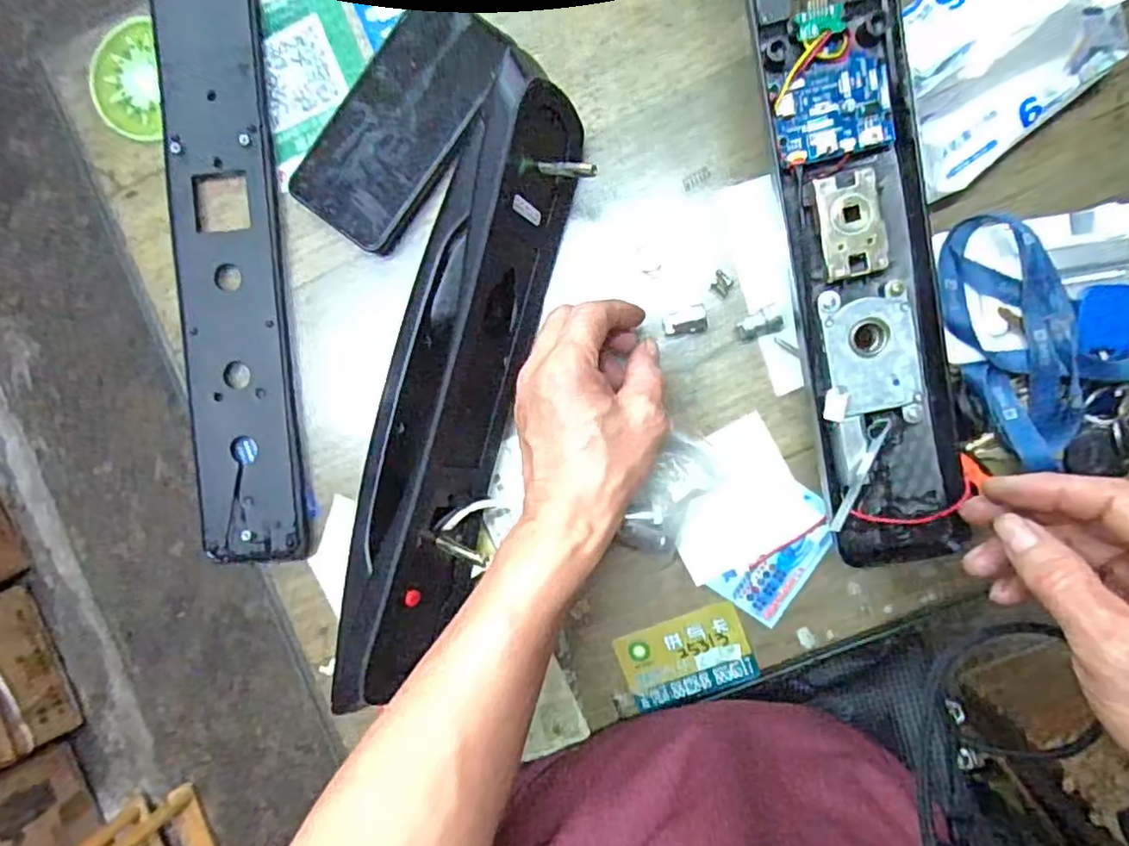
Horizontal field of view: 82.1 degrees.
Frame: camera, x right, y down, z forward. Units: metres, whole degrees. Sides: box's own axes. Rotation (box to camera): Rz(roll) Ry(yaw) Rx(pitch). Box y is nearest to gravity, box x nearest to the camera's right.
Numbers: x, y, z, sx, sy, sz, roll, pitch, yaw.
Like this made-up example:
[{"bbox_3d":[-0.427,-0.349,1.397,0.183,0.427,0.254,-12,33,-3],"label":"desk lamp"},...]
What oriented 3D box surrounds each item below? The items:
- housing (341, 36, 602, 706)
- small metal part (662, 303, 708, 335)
[{"bbox_3d":[-0.072,-0.022,0.400,0.088,0.081,0.379,16,92,5],"label":"housing"},{"bbox_3d":[0.076,-0.064,0.409,0.027,0.004,0.017,-8,90,6],"label":"small metal part"}]

